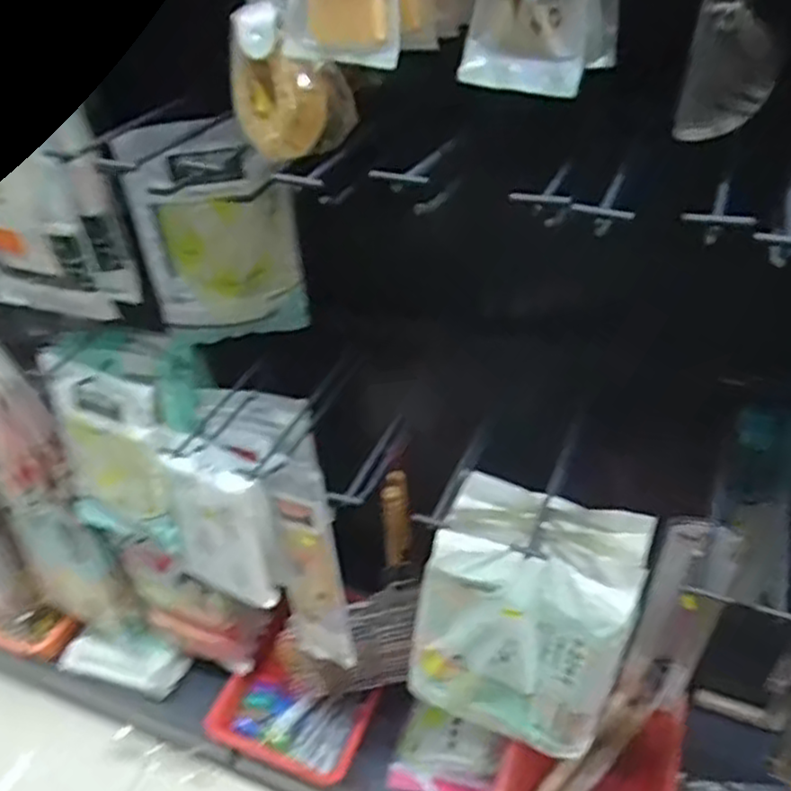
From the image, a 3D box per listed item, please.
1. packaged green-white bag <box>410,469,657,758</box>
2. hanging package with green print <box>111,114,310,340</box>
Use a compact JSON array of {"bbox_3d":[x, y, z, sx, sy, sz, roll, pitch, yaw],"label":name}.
[{"bbox_3d":[0.151,0.265,0.852,0.228,0.322,0.125,14,44,21],"label":"packaged green-white bag"},{"bbox_3d":[-0.202,-0.177,0.826,0.174,0.263,0.050,-9,40,-6],"label":"hanging package with green print"}]

